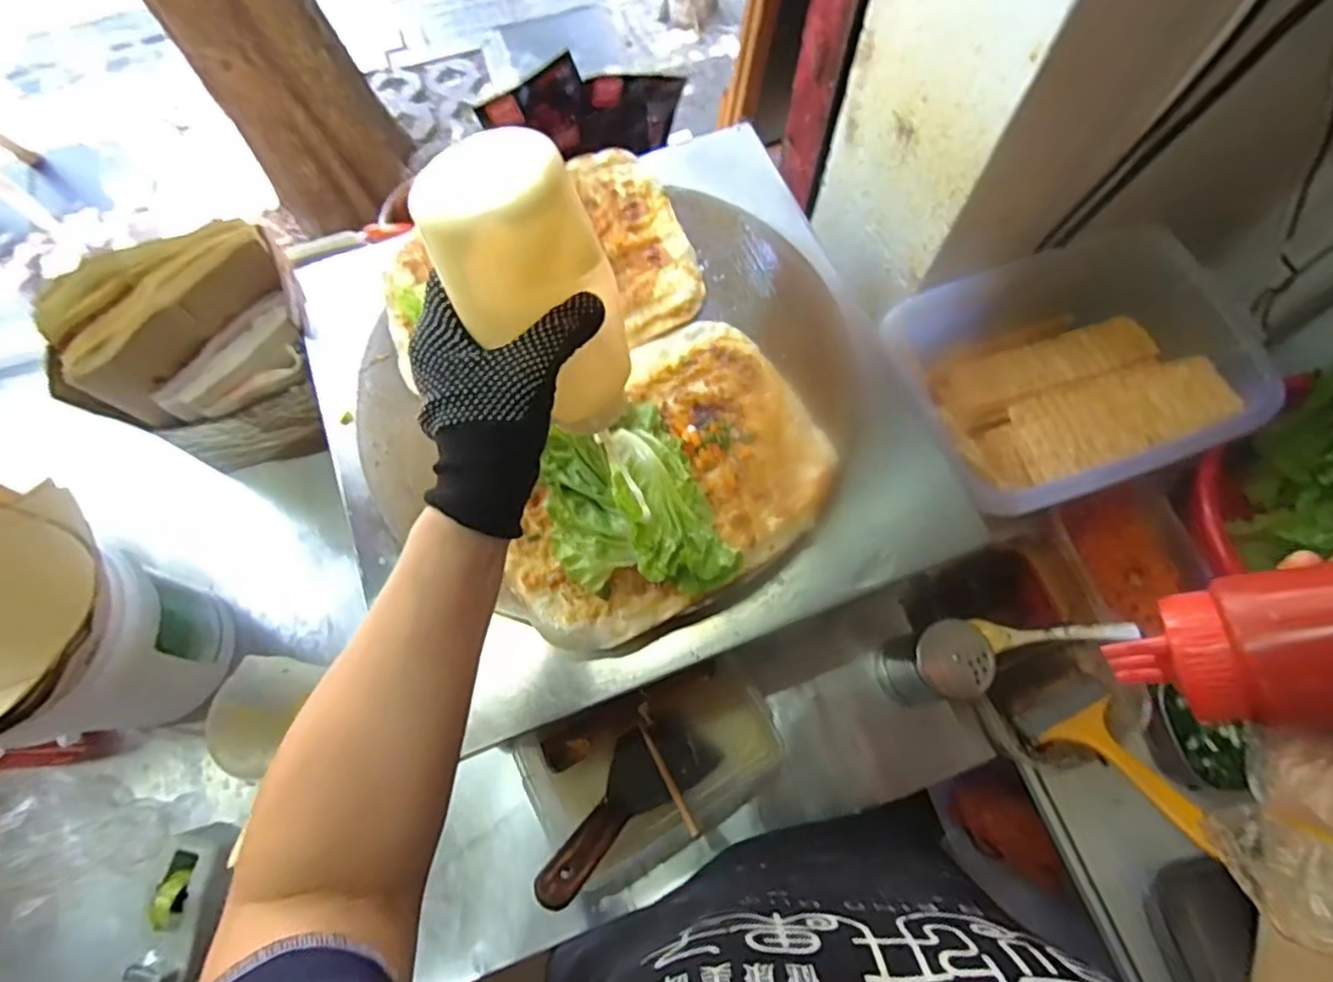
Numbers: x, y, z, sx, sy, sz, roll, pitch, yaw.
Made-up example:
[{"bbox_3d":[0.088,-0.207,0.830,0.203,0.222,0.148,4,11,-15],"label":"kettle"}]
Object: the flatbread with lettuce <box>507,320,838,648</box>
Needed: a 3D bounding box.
[{"bbox_3d":[-0.005,-0.014,0.470,0.255,0.041,0.188,-36,74,-11],"label":"flatbread with lettuce"}]

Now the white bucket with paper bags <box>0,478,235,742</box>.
[{"bbox_3d":[-0.514,0.114,0.545,0.187,0.212,0.186,0,70,1],"label":"white bucket with paper bags"}]

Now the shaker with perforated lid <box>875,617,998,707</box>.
[{"bbox_3d":[0.235,0.157,0.585,0.058,0.123,0.062,0,70,1],"label":"shaker with perforated lid"}]

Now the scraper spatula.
[{"bbox_3d":[-0.036,0.263,0.554,0.071,0.025,0.187,44,50,14],"label":"scraper spatula"}]

